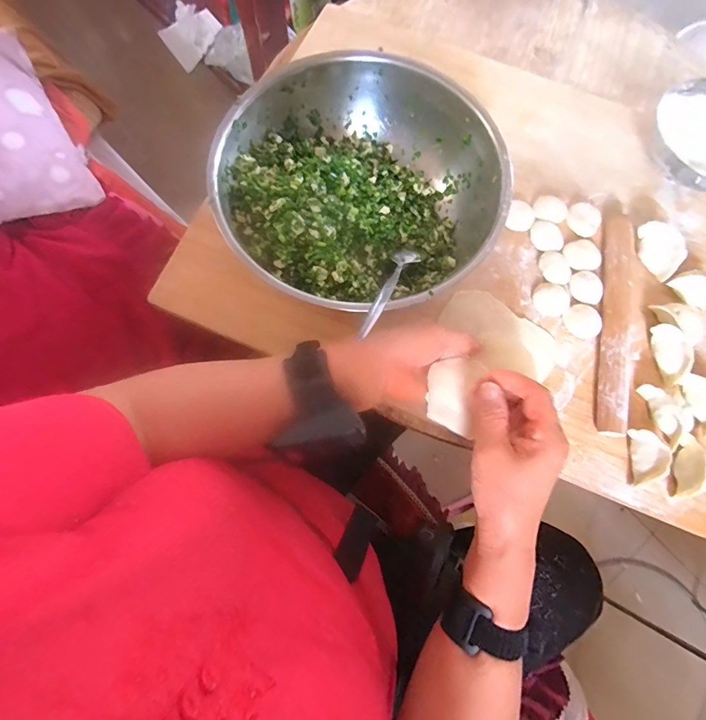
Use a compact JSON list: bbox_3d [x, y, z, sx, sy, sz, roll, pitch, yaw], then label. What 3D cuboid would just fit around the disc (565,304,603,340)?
[{"bbox_3d":[0.249,-0.042,0.435,0.036,0.005,0.038,0,78,-1],"label":"disc"}]

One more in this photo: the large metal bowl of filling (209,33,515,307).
[{"bbox_3d":[0.005,-0.181,0.420,0.263,0.088,0.257,0,78,-1],"label":"large metal bowl of filling"}]

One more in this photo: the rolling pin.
[{"bbox_3d":[0.282,-0.052,0.424,0.033,0.024,0.263,12,78,1],"label":"rolling pin"}]

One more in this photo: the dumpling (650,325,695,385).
[{"bbox_3d":[0.332,-0.007,0.418,0.027,0.021,0.063,0,78,-2],"label":"dumpling"}]

